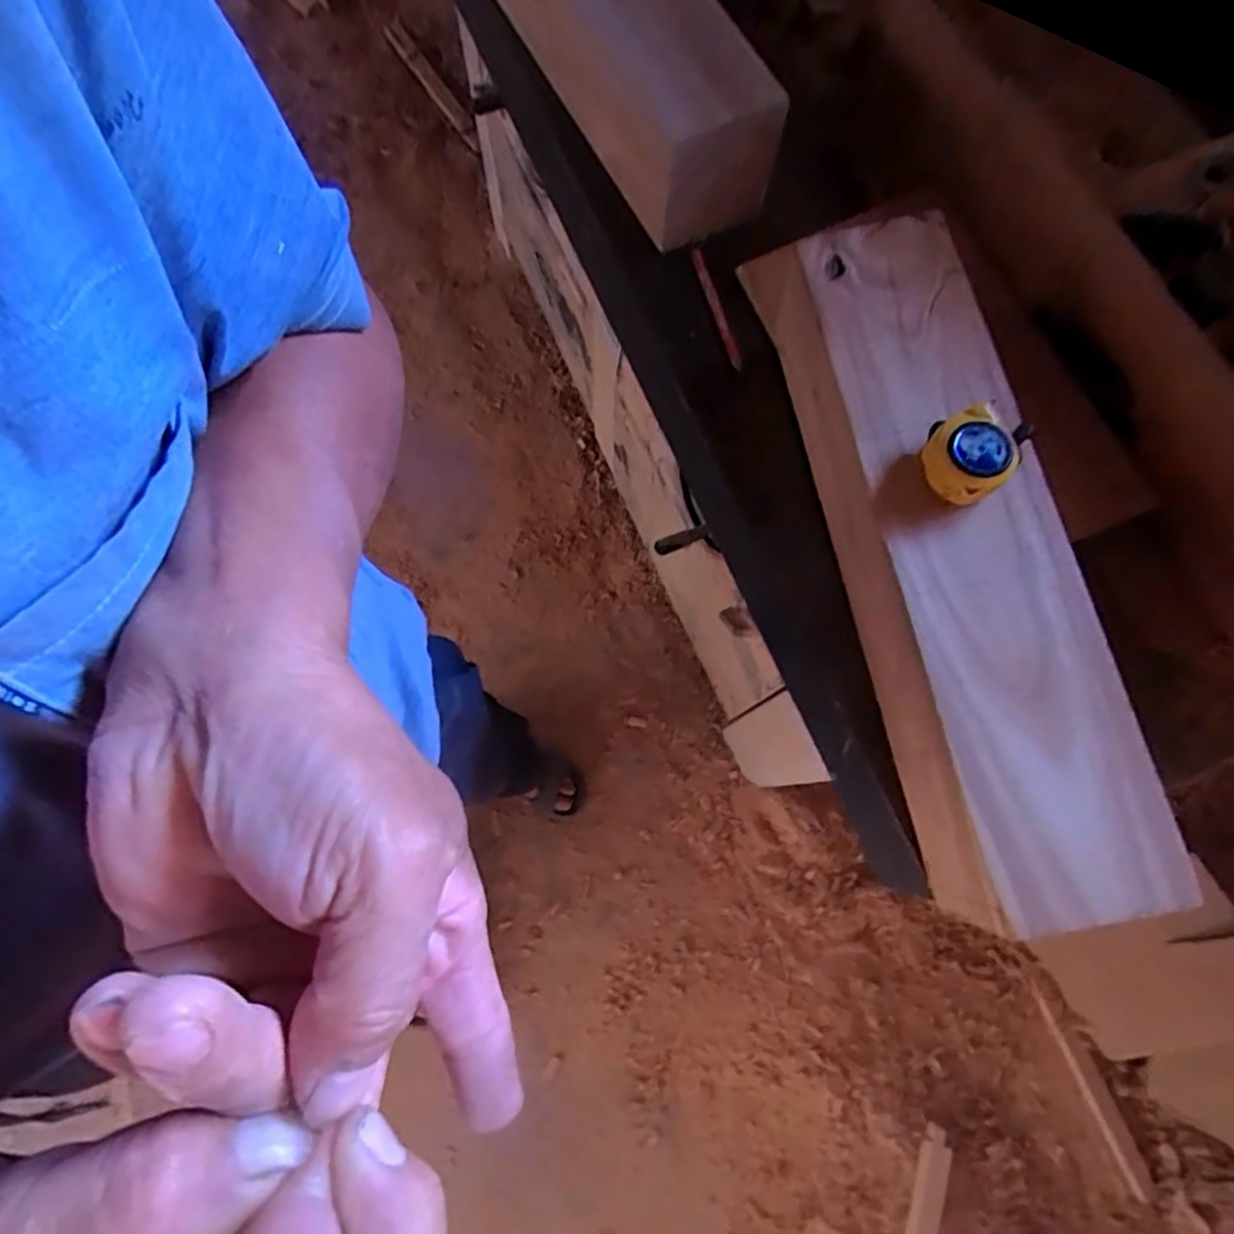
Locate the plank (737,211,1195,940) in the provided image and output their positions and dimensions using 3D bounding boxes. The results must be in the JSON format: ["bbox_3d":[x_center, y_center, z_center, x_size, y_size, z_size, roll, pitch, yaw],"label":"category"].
[{"bbox_3d":[0.247,-0.070,0.540,0.124,0.147,0.579,-8,75,-4],"label":"plank"}]

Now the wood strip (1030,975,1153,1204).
[{"bbox_3d":[0.849,0.836,1.181,0.049,0.012,0.344,-20,76,-6],"label":"wood strip"}]

